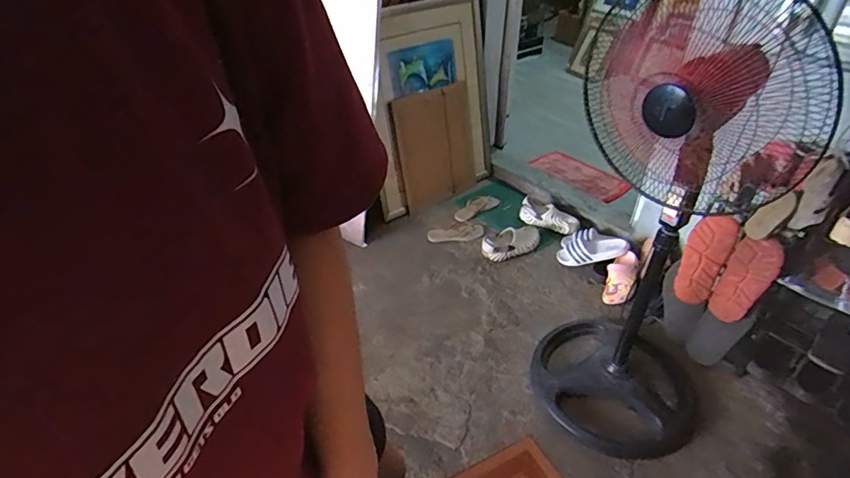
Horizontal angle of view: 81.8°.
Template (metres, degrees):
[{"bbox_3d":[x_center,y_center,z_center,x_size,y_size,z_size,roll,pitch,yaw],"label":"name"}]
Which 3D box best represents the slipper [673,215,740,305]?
[{"bbox_3d":[0.810,0.063,1.432,0.110,0.278,0.056,25,20,29],"label":"slipper"}]

